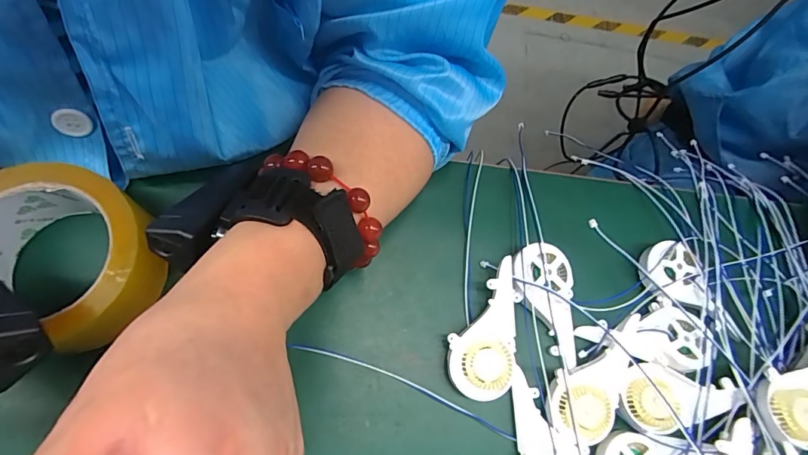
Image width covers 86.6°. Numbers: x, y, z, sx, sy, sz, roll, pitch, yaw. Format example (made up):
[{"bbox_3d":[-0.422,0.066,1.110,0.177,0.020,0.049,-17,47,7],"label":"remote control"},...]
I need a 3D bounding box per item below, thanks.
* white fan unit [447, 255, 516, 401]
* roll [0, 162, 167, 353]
[{"bbox_3d":[0.053,0.068,0.291,0.044,0.015,0.090,5,72,-7],"label":"white fan unit"},{"bbox_3d":[-0.198,0.010,0.254,0.085,0.048,0.101,-43,83,-18],"label":"roll"}]

